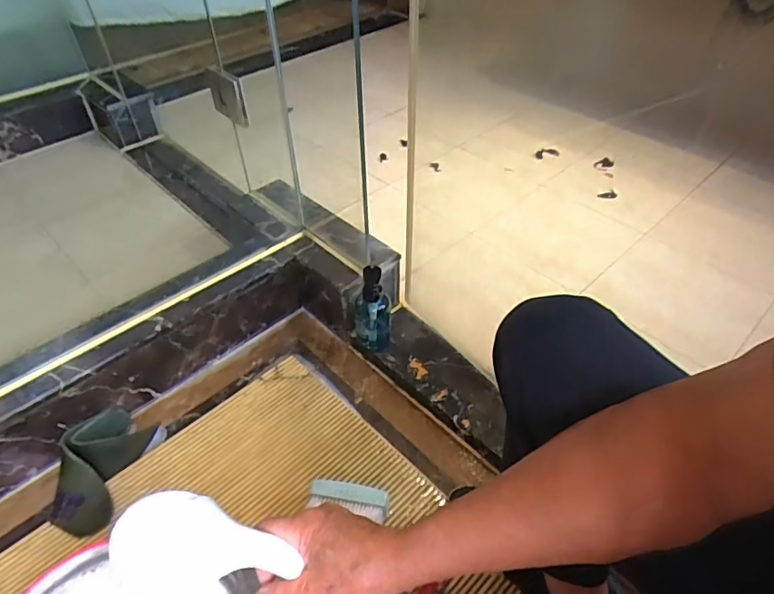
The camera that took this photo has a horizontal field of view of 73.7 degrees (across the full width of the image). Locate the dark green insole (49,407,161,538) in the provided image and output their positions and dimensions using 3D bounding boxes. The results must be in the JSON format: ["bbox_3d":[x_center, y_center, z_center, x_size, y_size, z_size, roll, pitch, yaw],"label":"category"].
[{"bbox_3d":[-0.463,0.267,0.821,0.122,0.053,0.192,10,47,12],"label":"dark green insole"}]

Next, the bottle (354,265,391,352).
[{"bbox_3d":[-0.030,0.033,0.945,0.068,0.194,0.057,2,45,3],"label":"bottle"}]

